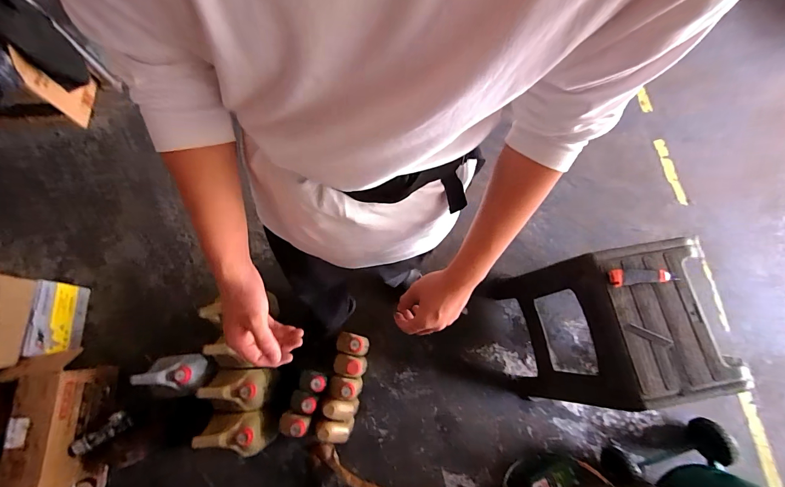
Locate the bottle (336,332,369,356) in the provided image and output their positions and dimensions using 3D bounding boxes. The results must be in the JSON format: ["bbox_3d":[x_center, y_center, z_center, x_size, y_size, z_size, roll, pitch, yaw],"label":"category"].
[{"bbox_3d":[-0.137,0.349,1.213,0.100,0.200,0.064,11,74,3],"label":"bottle"}]

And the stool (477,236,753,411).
[{"bbox_3d":[0.599,0.268,1.054,0.310,0.579,0.387,-6,73,-3],"label":"stool"}]

